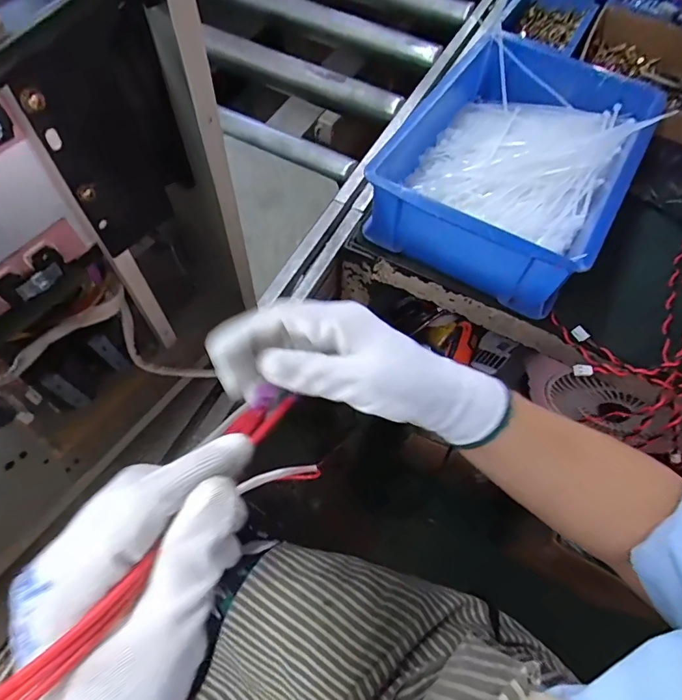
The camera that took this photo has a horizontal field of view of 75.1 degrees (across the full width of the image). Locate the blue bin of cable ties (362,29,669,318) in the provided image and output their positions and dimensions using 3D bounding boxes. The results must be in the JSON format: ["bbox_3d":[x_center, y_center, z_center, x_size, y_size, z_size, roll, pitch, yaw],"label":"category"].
[{"bbox_3d":[0.177,-0.191,0.466,0.203,0.099,0.300,31,65,12],"label":"blue bin of cable ties"}]

